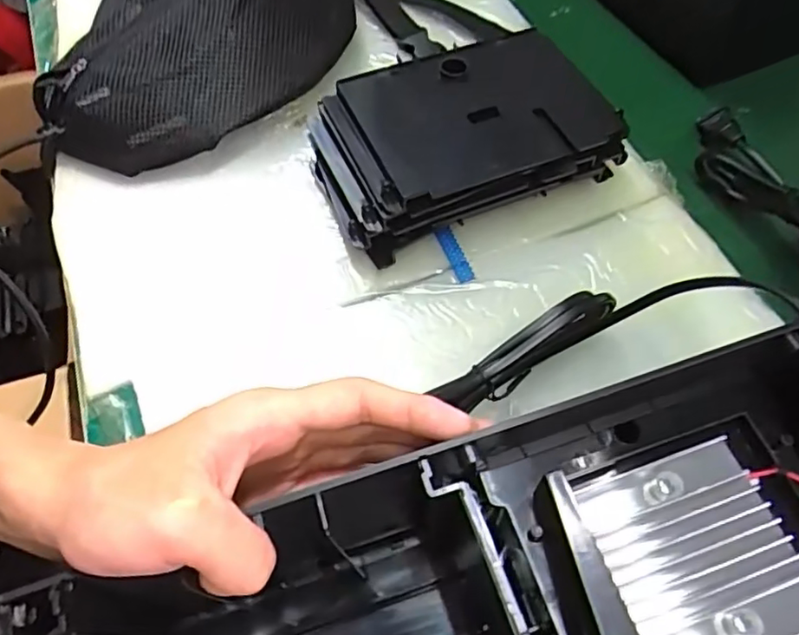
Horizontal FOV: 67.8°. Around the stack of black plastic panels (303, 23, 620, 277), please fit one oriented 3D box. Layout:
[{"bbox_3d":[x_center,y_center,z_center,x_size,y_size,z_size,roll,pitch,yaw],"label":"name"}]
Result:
[{"bbox_3d":[0.043,-0.128,0.429,0.201,0.066,0.133,-18,61,-9],"label":"stack of black plastic panels"}]

